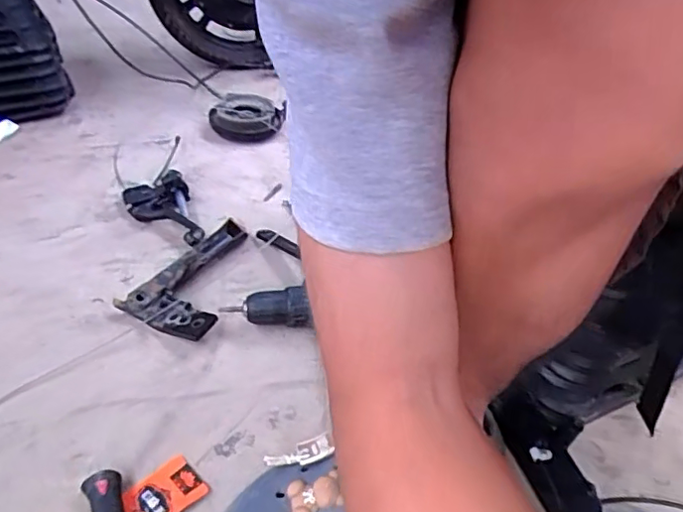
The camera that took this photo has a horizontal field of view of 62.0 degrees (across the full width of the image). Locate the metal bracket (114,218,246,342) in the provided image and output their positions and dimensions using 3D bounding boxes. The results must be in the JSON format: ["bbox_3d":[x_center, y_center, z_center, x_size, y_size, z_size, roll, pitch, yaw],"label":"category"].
[{"bbox_3d":[-0.155,0.026,0.674,0.112,0.031,0.183,23,42,21],"label":"metal bracket"}]

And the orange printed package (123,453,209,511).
[{"bbox_3d":[-0.150,0.199,0.475,0.051,0.009,0.064,33,46,30],"label":"orange printed package"}]

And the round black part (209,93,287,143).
[{"bbox_3d":[-0.172,-0.238,1.001,0.121,0.042,0.125,10,39,6],"label":"round black part"}]

